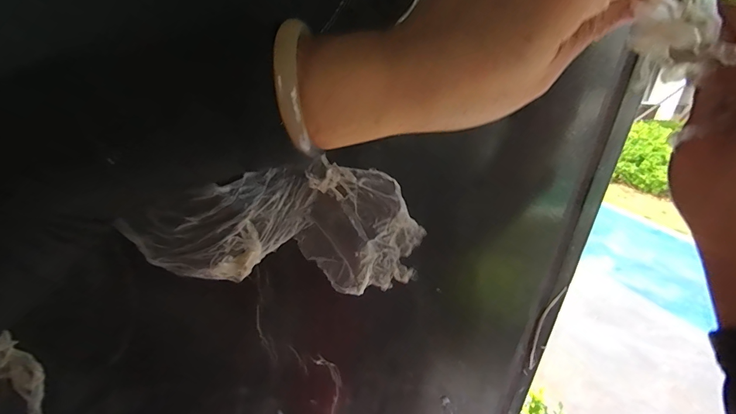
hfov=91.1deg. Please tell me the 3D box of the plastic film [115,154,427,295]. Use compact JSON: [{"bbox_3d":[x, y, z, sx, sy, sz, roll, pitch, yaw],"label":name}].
[{"bbox_3d":[-0.062,0.016,0.276,0.207,0.097,0.031,1,24,-10],"label":"plastic film"}]

